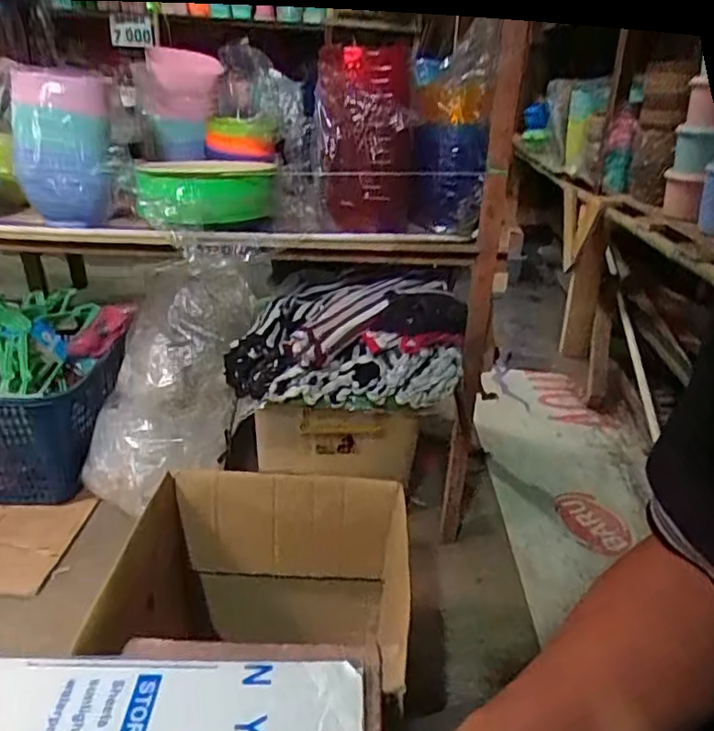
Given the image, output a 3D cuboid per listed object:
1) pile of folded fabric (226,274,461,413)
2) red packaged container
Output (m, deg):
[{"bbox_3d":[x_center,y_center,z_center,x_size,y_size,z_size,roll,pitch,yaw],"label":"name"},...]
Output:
[{"bbox_3d":[-0.033,-0.062,1.266,0.436,0.214,0.291,-3,26,-14],"label":"pile of folded fabric"},{"bbox_3d":[0.013,-0.389,1.068,0.157,0.291,0.125,-1,25,-11],"label":"red packaged container"}]

